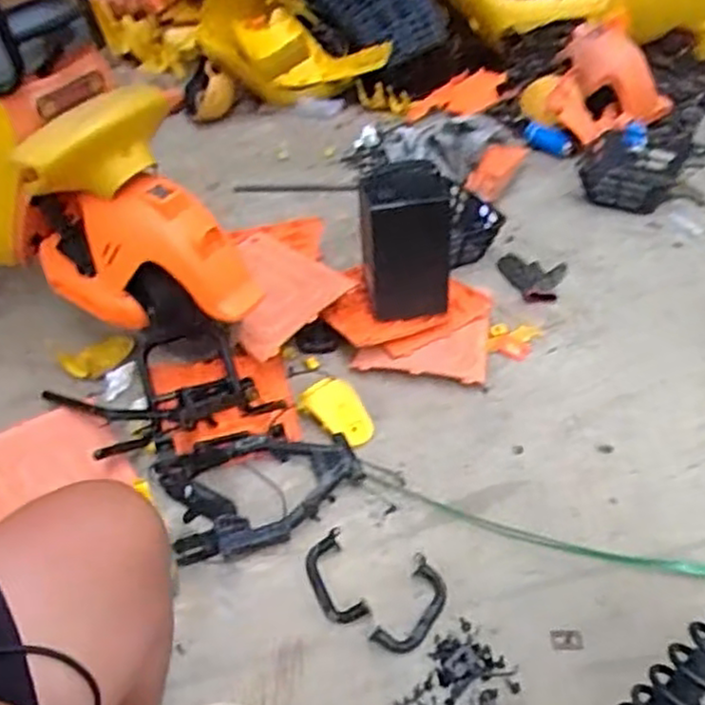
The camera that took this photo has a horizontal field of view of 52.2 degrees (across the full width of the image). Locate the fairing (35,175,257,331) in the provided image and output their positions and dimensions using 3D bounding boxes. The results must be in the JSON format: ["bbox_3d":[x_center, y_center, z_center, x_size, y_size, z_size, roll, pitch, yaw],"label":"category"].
[{"bbox_3d":[-0.395,-0.173,1.323,0.447,0.238,0.114,3,40,8],"label":"fairing"}]

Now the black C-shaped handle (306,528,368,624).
[{"bbox_3d":[-0.030,0.342,1.092,0.065,0.014,0.153,-13,40,-12],"label":"black C-shaped handle"}]

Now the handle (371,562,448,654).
[{"bbox_3d":[0.090,0.374,1.044,0.060,0.021,0.138,24,47,29],"label":"handle"}]

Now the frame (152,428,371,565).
[{"bbox_3d":[-0.151,0.223,1.222,0.330,0.049,0.238,-16,41,-15],"label":"frame"}]

